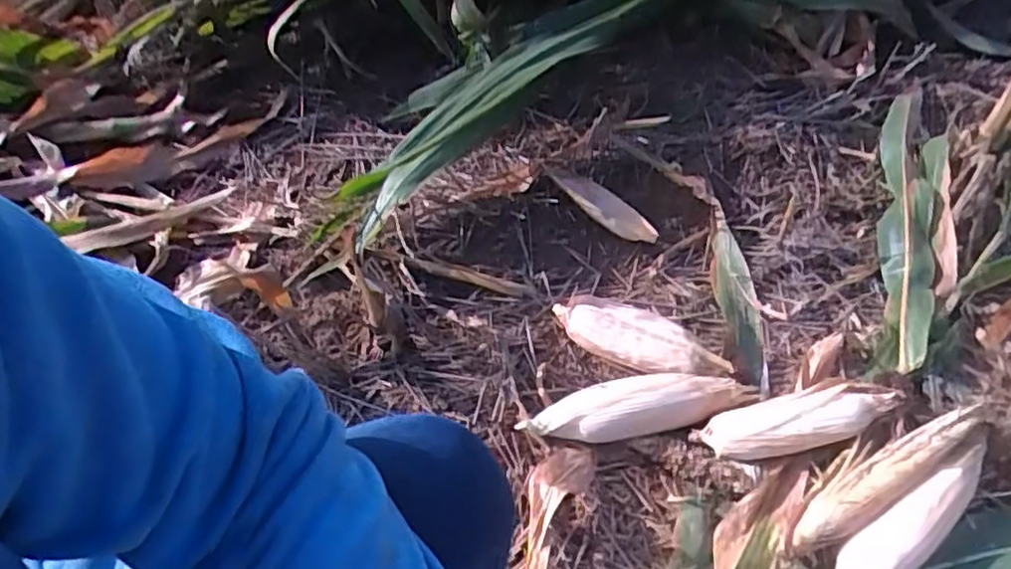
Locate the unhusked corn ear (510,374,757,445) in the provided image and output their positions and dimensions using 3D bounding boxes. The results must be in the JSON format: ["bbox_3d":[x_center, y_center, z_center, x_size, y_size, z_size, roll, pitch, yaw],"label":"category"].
[{"bbox_3d":[0.174,0.157,0.885,0.309,0.047,0.074,-8,51,-3],"label":"unhusked corn ear"}]

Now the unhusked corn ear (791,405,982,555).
[{"bbox_3d":[0.434,0.220,0.781,0.272,0.051,0.062,-27,54,-17],"label":"unhusked corn ear"}]

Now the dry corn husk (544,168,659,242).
[{"bbox_3d":[0.155,-0.129,1.098,0.066,0.050,0.189,-38,58,-24],"label":"dry corn husk"}]

